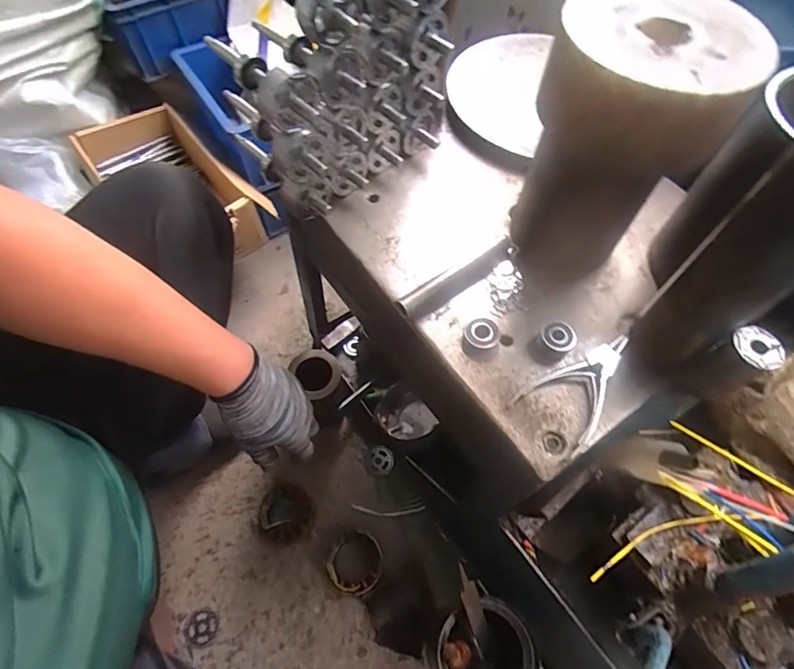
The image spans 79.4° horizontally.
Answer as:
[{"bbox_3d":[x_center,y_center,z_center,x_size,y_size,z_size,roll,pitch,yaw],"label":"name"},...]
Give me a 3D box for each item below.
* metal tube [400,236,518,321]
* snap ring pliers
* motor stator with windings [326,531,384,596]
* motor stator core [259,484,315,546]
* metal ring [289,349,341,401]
[{"bbox_3d":[0.066,-0.058,0.483,0.148,0.016,0.023,-32,67,-19],"label":"metal tube"},{"bbox_3d":[0.166,0.041,0.433,0.068,0.016,0.121,38,65,17],"label":"snap ring pliers"},{"bbox_3d":[-0.062,0.348,0.727,0.079,0.039,0.086,1,60,-2],"label":"motor stator with windings"},{"bbox_3d":[-0.175,0.288,0.770,0.080,0.046,0.085,1,60,-2],"label":"motor stator core"},{"bbox_3d":[-0.128,0.063,0.786,0.075,0.025,0.084,-34,67,-20],"label":"metal ring"}]

